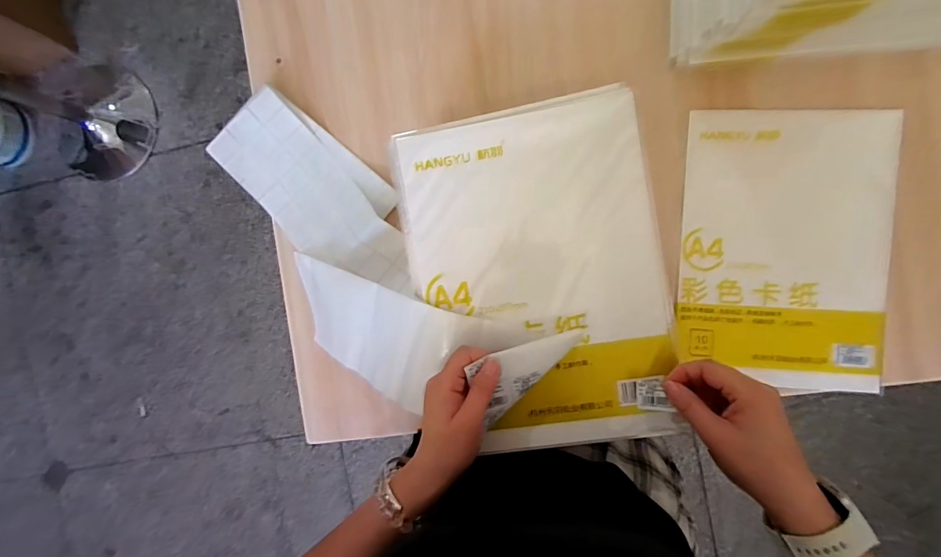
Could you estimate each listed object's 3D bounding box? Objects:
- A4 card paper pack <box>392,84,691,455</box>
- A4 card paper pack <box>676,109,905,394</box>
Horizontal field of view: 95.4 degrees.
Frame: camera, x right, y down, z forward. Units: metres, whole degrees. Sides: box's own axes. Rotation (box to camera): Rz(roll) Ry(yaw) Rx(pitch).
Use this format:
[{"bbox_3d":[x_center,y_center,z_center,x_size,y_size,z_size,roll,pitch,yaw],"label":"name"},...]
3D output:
[{"bbox_3d":[0.063,0.004,0.382,0.211,0.020,0.302,-12,91,7],"label":"A4 card paper pack"},{"bbox_3d":[0.335,-0.033,0.458,0.207,0.008,0.289,3,93,6],"label":"A4 card paper pack"}]

